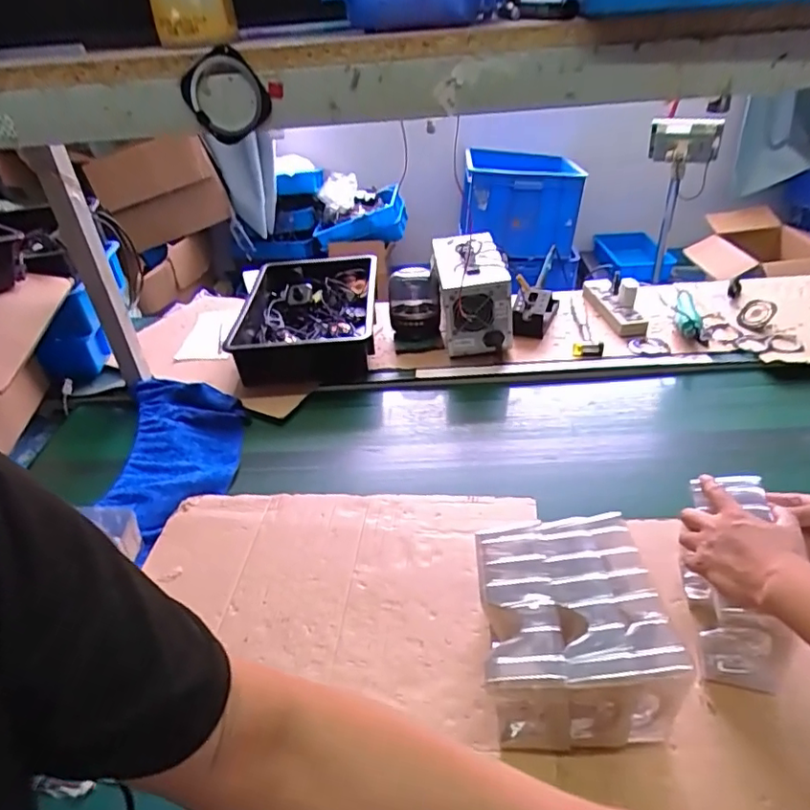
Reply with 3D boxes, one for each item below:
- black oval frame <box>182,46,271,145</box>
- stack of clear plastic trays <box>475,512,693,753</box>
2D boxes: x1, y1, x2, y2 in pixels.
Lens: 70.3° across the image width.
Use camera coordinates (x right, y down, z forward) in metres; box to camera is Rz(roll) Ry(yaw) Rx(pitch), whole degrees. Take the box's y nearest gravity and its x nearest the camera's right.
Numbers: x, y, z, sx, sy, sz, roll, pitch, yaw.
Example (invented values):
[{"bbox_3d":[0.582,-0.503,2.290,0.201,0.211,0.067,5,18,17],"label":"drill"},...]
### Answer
[{"bbox_3d":[-0.131,-0.226,0.423,0.057,0.055,0.015,-25,30,22],"label":"black oval frame"},{"bbox_3d":[0.164,0.227,0.580,0.169,0.138,0.171,-3,36,3],"label":"stack of clear plastic trays"}]

